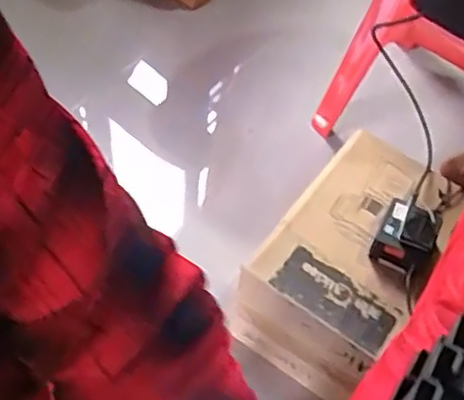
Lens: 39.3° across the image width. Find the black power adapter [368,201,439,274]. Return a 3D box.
[{"bbox_3d":[0.232,0.048,0.864,0.069,0.063,0.084,25,56,13],"label":"black power adapter"}]

